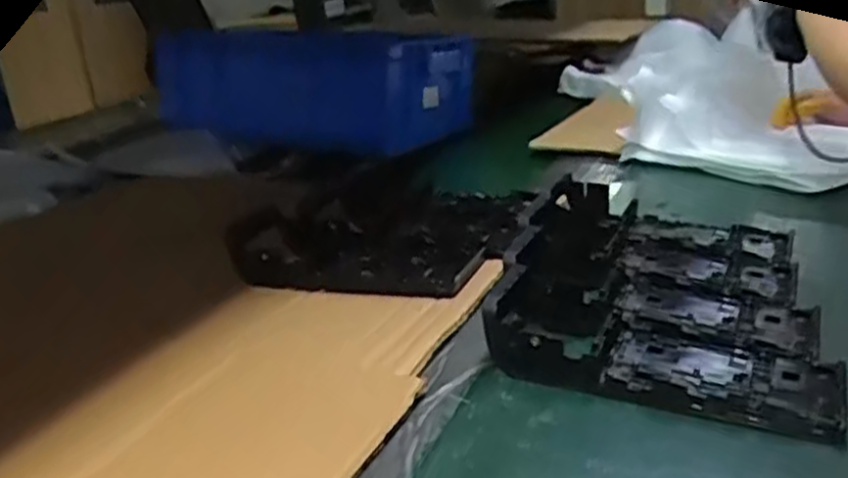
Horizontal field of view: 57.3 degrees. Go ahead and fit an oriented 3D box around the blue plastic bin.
[{"bbox_3d":[-0.152,-0.212,1.095,0.368,0.150,0.218,6,23,23],"label":"blue plastic bin"}]

